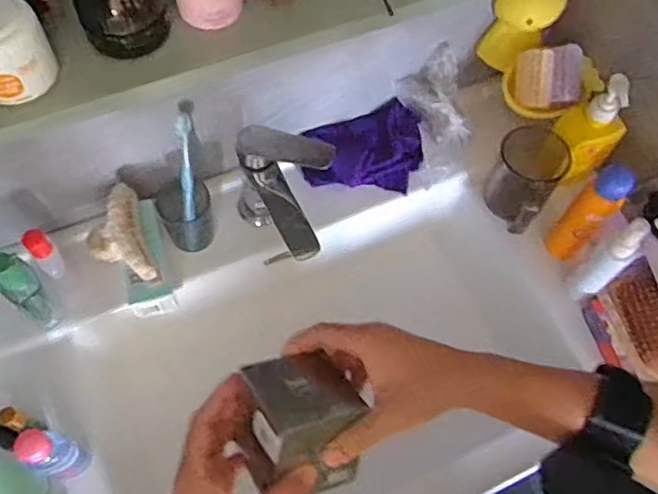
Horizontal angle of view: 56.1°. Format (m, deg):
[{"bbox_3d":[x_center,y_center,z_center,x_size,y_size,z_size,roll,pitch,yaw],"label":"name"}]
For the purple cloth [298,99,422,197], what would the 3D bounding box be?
[{"bbox_3d":[0.054,-0.122,0.821,0.167,0.045,0.111,-21,67,-13],"label":"purple cloth"}]

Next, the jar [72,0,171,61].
[{"bbox_3d":[-0.150,-0.174,0.446,0.059,0.049,0.049,-20,67,-12],"label":"jar"}]

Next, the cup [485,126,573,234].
[{"bbox_3d":[0.248,-0.091,0.790,0.083,0.081,0.123,30,66,11],"label":"cup"}]

